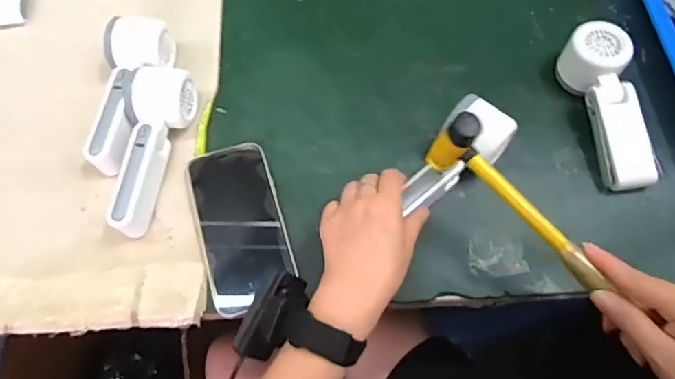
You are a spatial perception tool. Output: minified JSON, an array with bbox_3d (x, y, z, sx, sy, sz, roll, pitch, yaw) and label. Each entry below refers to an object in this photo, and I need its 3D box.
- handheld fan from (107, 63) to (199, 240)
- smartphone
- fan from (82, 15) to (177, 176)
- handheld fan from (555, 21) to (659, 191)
[{"bbox_3d":[-0.177,-0.038,0.489,0.056,0.047,0.164,3,65,1],"label":"handheld fan"},{"bbox_3d":[-0.090,0.032,0.477,0.077,0.013,0.154,-16,66,-7],"label":"smartphone"},{"bbox_3d":[-0.201,-0.094,0.508,0.065,0.054,0.165,1,65,1],"label":"fan"},{"bbox_3d":[0.266,-0.081,0.508,0.052,0.045,0.165,-10,78,-5],"label":"handheld fan"}]

